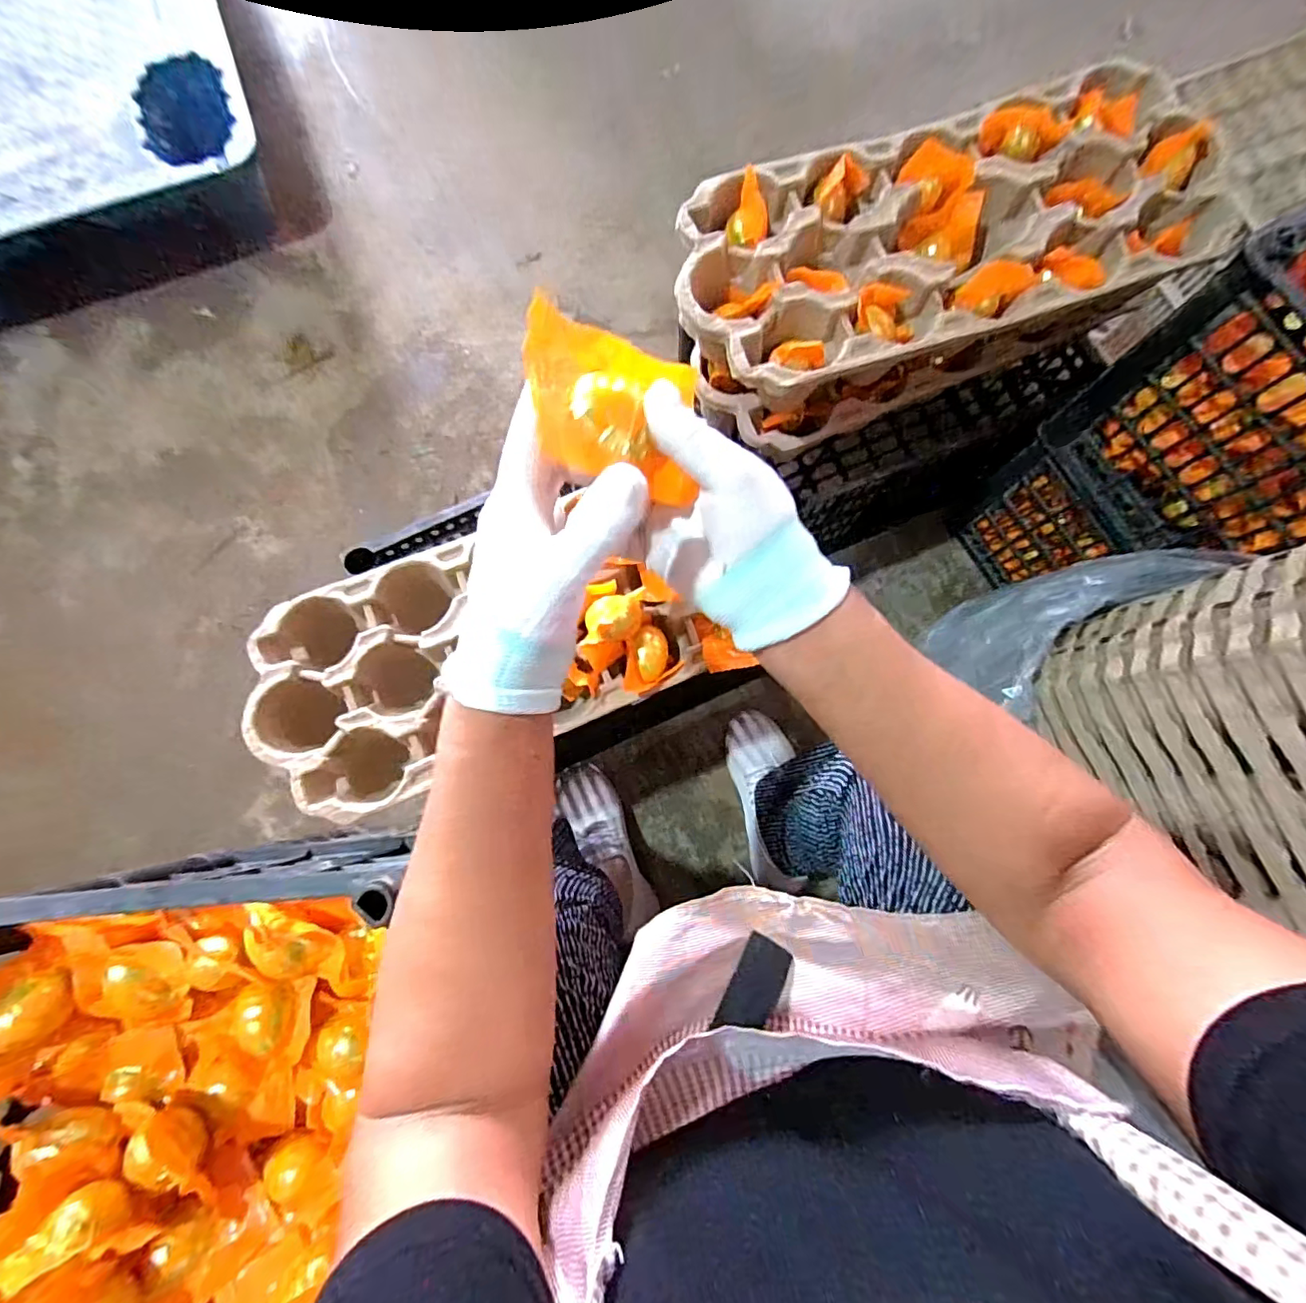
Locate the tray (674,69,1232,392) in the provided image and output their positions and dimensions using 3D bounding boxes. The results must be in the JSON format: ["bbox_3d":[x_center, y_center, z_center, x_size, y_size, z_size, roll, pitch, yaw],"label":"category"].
[{"bbox_3d":[0.269,-0.373,0.530,0.504,0.088,0.207,-19,79,-4],"label":"tray"}]

